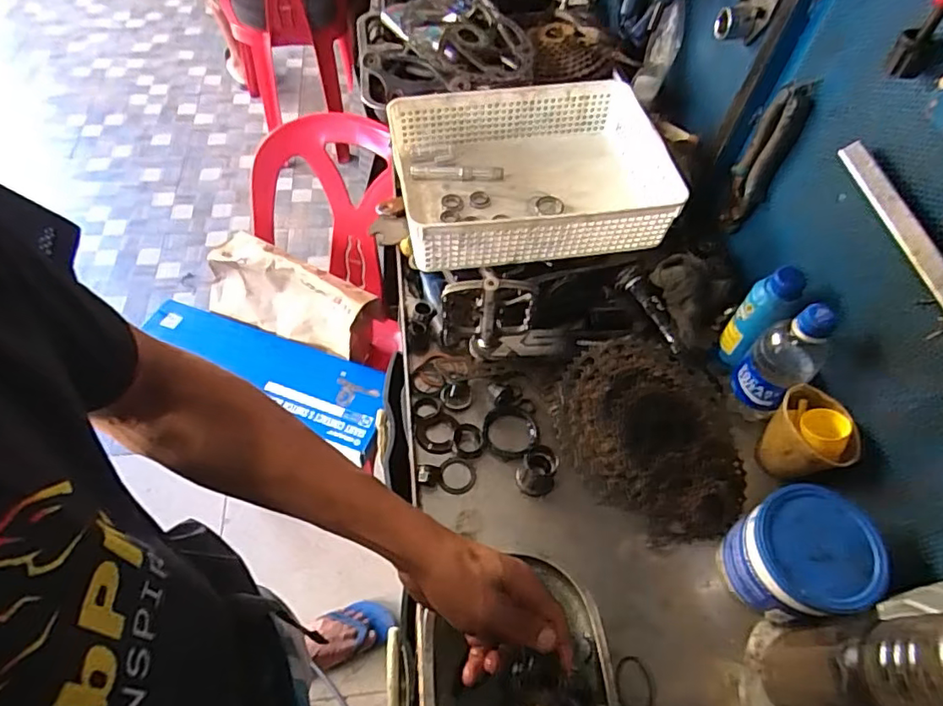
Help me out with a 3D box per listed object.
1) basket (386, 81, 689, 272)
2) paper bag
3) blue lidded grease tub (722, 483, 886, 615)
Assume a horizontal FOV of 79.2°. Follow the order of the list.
[{"bbox_3d":[0.075,-0.226,0.732,0.335,0.091,0.245,-4,57,-6],"label":"basket"},{"bbox_3d":[-0.348,-0.102,1.075,0.310,0.136,0.120,26,59,13],"label":"paper bag"},{"bbox_3d":[0.289,0.183,0.508,0.102,0.094,0.098,2,56,-3],"label":"blue lidded grease tub"}]

